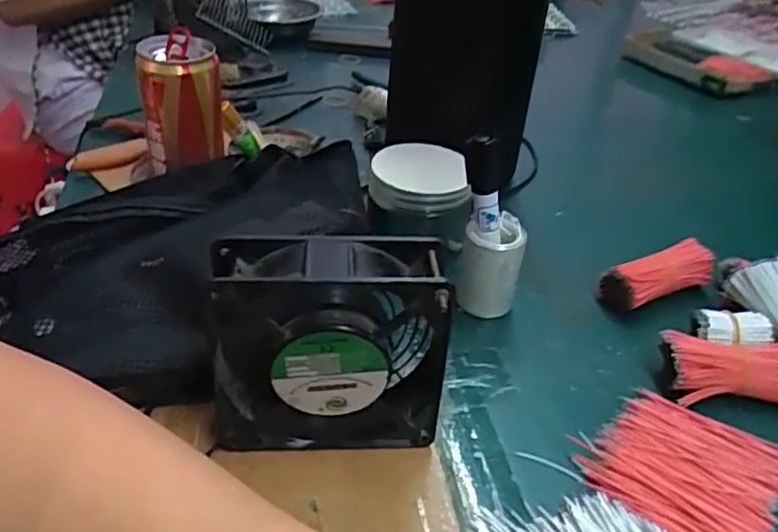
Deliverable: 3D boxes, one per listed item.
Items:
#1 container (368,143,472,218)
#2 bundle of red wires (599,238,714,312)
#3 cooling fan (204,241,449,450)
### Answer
[{"bbox_3d":[0.021,-0.070,0.518,0.072,0.032,0.069,2,37,-2],"label":"container"},{"bbox_3d":[0.206,0.011,0.493,0.088,0.039,0.029,-14,40,-22],"label":"bundle of red wires"},{"bbox_3d":[-0.031,0.045,0.348,0.120,0.125,0.042,1,37,-3],"label":"cooling fan"}]

